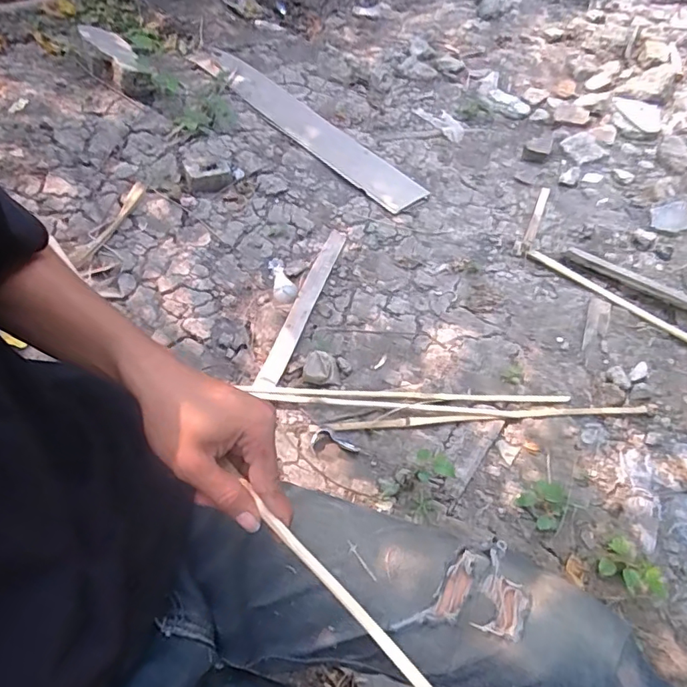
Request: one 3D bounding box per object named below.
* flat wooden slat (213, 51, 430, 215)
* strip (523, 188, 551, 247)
[{"bbox_3d":[-0.101,-0.587,1.374,0.128,0.022,0.801,-34,64,-28],"label":"flat wooden slat"},{"bbox_3d":[0.456,-0.303,1.215,0.021,0.020,0.196,20,59,13],"label":"strip"}]

